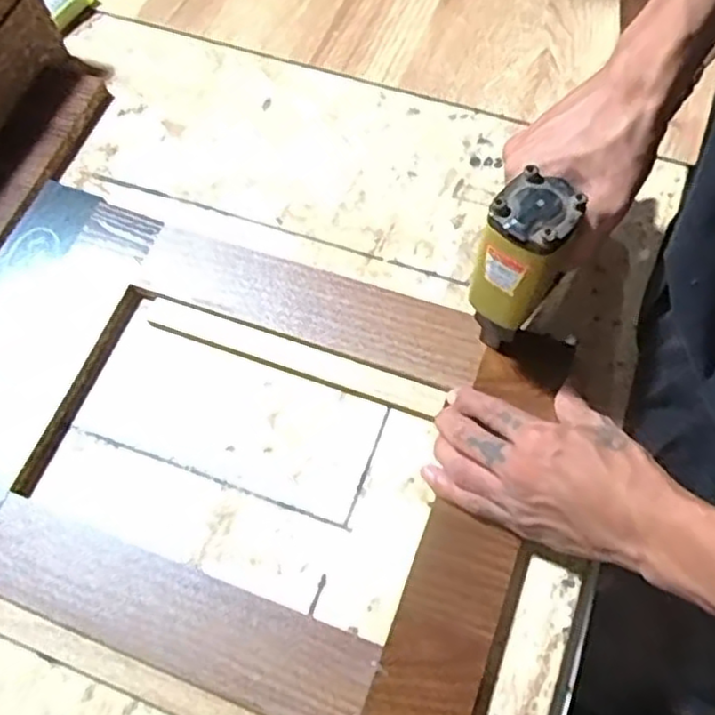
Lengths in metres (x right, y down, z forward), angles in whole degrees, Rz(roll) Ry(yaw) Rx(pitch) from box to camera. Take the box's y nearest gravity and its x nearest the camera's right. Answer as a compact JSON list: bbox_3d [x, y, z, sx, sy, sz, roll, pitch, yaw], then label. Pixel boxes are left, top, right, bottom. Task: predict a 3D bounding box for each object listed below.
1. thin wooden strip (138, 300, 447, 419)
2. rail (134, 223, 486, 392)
[{"bbox_3d":[-0.053,-0.003,0.516,0.231,0.014,0.019,19,68,11],"label":"thin wooden strip"},{"bbox_3d":[-0.037,-0.038,0.534,0.261,0.018,0.060,19,68,11],"label":"rail"}]

